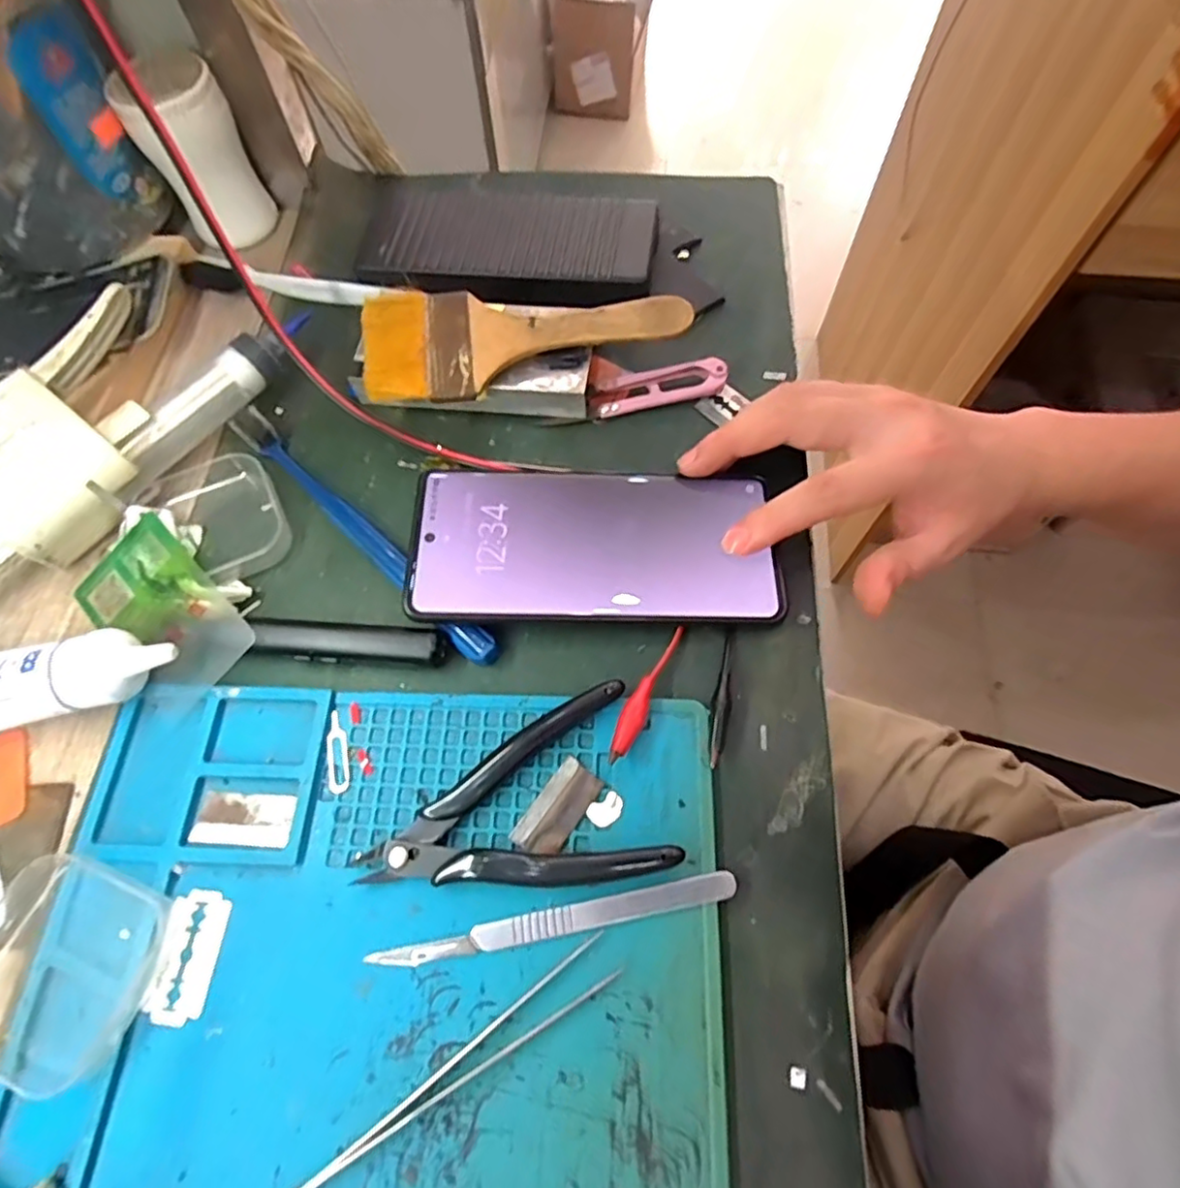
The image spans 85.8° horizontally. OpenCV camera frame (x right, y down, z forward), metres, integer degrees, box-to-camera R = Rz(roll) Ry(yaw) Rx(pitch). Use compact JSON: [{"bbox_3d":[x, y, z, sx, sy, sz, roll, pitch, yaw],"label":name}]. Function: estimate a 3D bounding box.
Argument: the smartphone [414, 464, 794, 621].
[{"bbox_3d":[0.002,-0.027,0.289,0.160,0.009,0.084,2,69,-1],"label":"smartphone"}]

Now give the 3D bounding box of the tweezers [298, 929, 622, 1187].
[{"bbox_3d":[-0.046,0.164,0.213,0.131,0.005,0.014,-34,69,-13],"label":"tweezers"}]

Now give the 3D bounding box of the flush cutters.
[{"bbox_3d":[-0.032,0.084,0.243,0.114,0.012,0.071,-17,66,-6],"label":"flush cutters"}]

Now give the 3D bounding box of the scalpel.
[{"bbox_3d":[-0.012,0.120,0.232,0.132,0.005,0.010,-11,66,-3],"label":"scalpel"}]

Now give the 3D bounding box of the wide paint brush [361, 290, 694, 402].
[{"bbox_3d":[-0.035,-0.137,0.322,0.160,0.017,0.062,-15,66,-5],"label":"wide paint brush"}]

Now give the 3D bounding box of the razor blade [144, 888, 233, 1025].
[{"bbox_3d":[-0.148,0.133,0.234,0.021,0.004,0.043,7,64,-4],"label":"razor blade"}]

